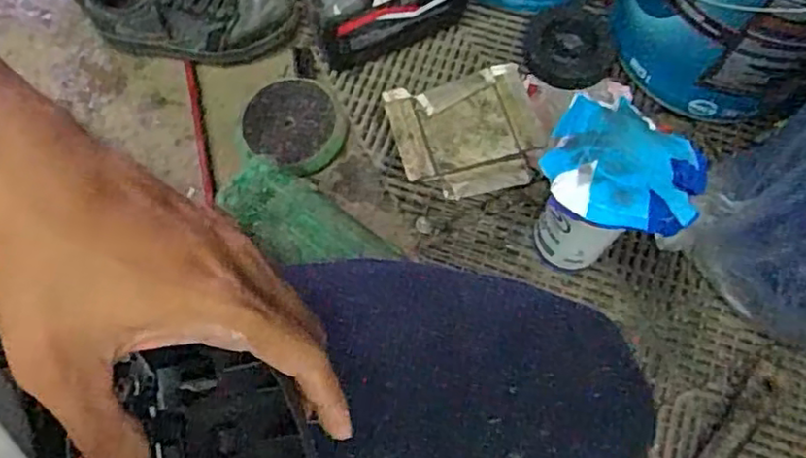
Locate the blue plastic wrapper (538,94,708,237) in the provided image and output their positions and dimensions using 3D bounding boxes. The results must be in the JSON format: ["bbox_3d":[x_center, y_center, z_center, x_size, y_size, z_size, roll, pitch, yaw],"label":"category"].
[{"bbox_3d":[0.202,-0.058,0.593,0.145,0.040,0.142,32,73,13],"label":"blue plastic wrapper"}]

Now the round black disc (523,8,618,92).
[{"bbox_3d":[0.223,-0.242,0.870,0.114,0.021,0.114,0,67,0],"label":"round black disc"}]

